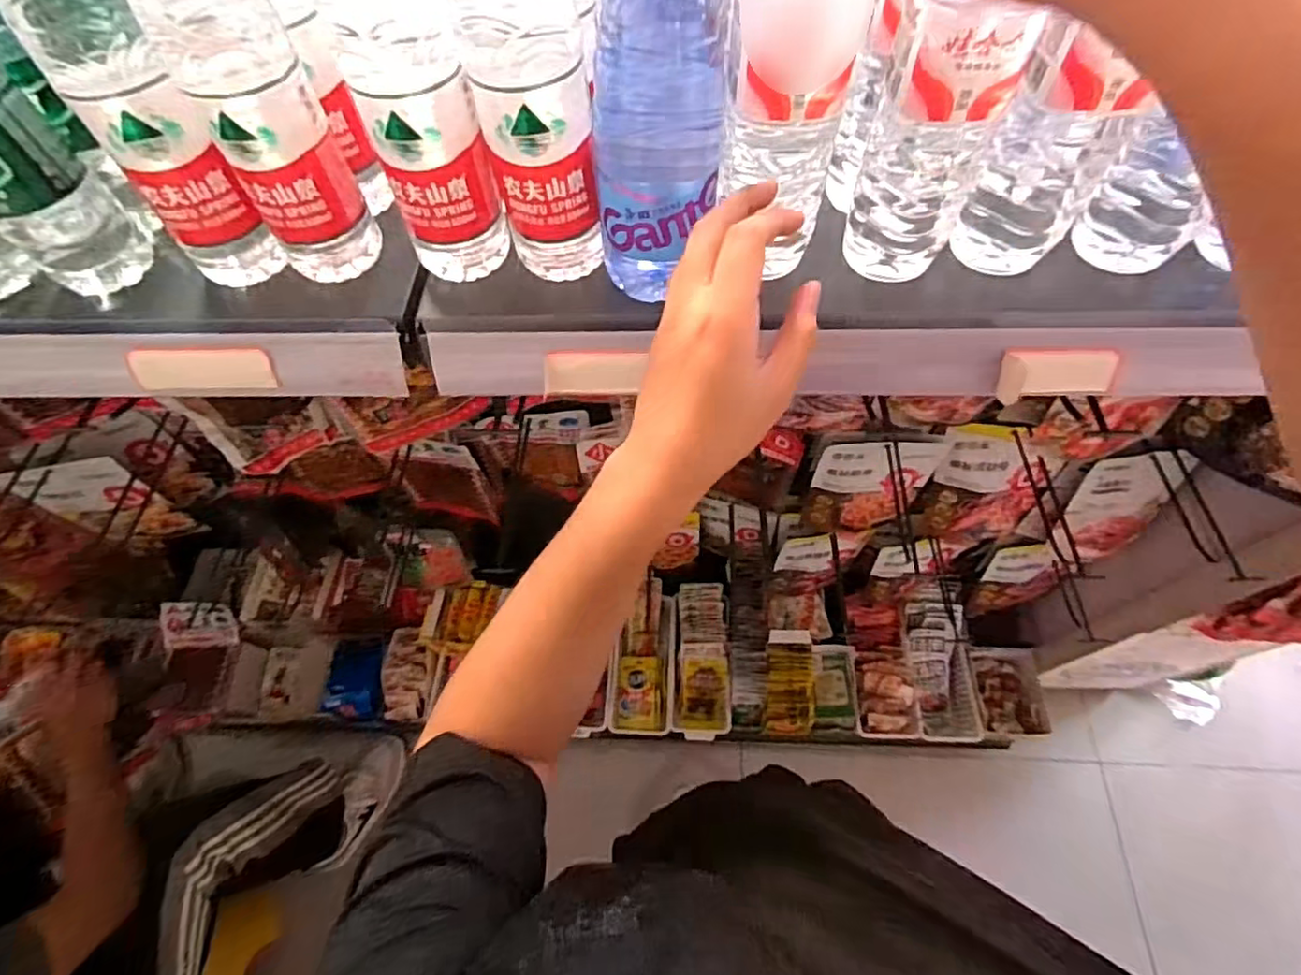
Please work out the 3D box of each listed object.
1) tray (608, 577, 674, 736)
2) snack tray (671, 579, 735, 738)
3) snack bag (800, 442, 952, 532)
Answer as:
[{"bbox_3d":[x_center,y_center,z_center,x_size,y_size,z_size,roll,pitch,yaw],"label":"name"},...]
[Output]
[{"bbox_3d":[-0.015,0.372,1.349,0.126,0.079,0.312,1,62,3],"label":"tray"},{"bbox_3d":[0.105,0.362,1.315,0.124,0.091,0.310,1,81,3],"label":"snack tray"},{"bbox_3d":[0.343,0.012,0.968,0.181,0.241,0.062,-4,62,0],"label":"snack bag"}]

